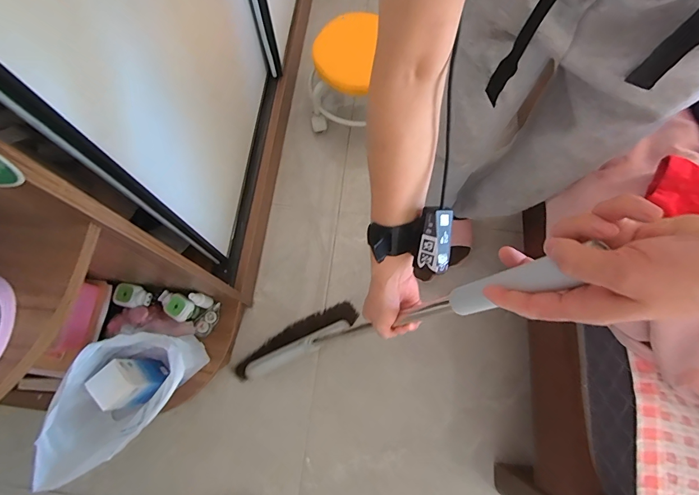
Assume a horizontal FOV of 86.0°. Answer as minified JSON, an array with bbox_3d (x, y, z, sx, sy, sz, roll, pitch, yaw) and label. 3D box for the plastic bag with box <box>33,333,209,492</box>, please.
[{"bbox_3d":[-0.405,0.277,0.719,0.152,0.277,0.259,36,76,10],"label":"plastic bag with box"}]

